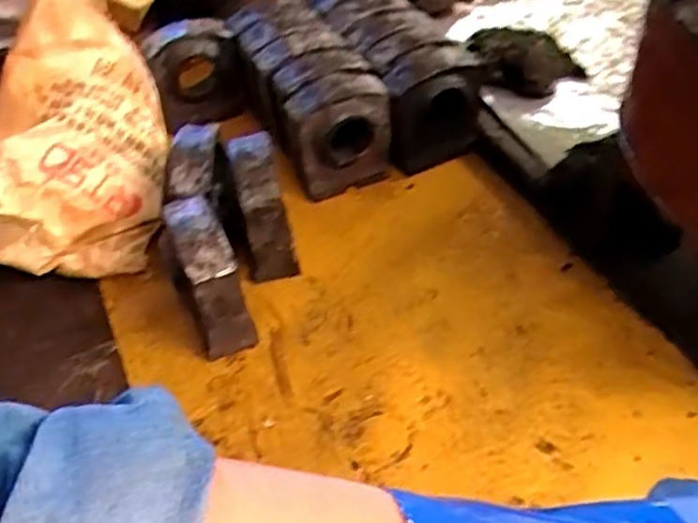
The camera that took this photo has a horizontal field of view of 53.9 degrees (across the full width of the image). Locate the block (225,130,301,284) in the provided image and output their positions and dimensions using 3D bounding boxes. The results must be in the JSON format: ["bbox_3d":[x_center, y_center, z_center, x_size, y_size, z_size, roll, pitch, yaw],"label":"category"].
[{"bbox_3d":[-0.127,-0.066,1.004,0.074,0.192,0.127,-14,46,-6],"label":"block"}]

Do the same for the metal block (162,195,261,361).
[{"bbox_3d":[-0.188,0.020,0.929,0.066,0.174,0.153,-20,47,-11],"label":"metal block"}]

